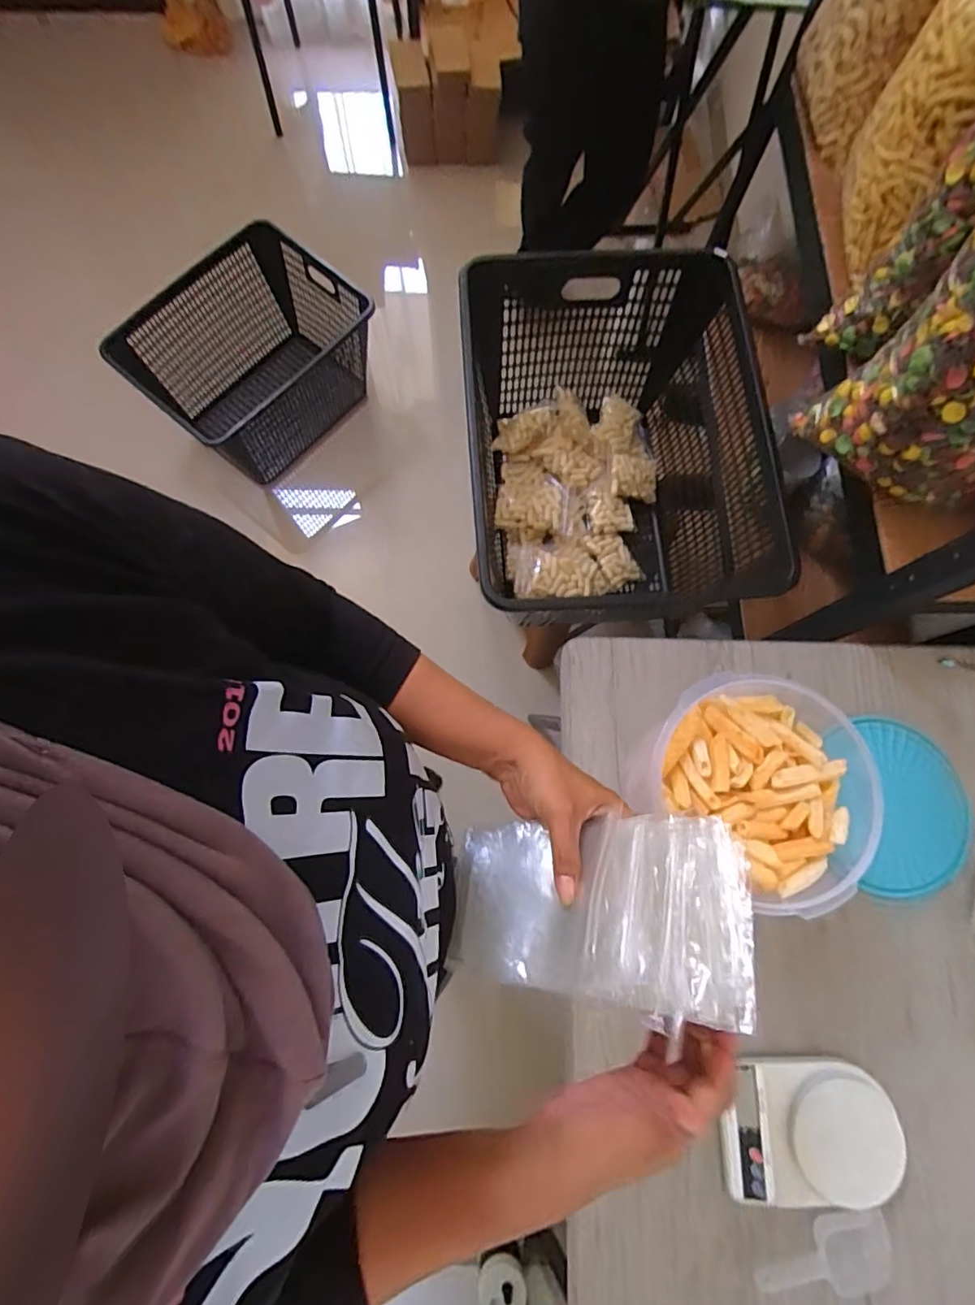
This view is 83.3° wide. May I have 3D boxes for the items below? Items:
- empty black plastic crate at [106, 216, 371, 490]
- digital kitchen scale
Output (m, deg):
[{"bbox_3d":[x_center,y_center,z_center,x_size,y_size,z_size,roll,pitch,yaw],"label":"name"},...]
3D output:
[{"bbox_3d":[-0.626,-0.771,1.543,0.447,0.396,0.555,43,80,9],"label":"empty black plastic crate"},{"bbox_3d":[0.339,0.508,0.579,0.176,0.038,0.136,-1,77,-1],"label":"digital kitchen scale"}]

